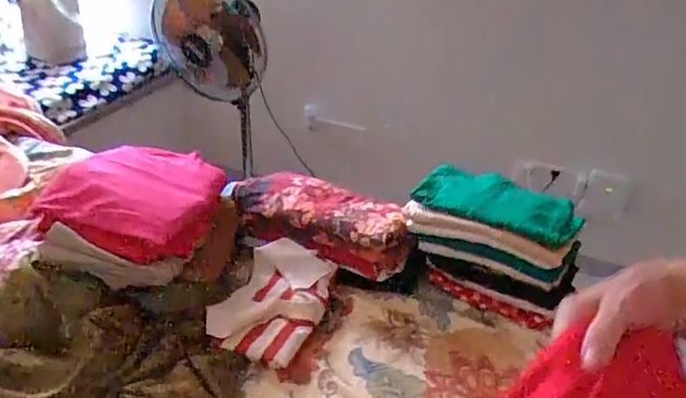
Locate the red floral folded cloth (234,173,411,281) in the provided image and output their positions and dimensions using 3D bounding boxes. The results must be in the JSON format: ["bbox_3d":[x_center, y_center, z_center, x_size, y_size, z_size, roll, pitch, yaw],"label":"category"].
[{"bbox_3d":[-0.037,0.039,1.018,0.339,0.102,0.173,15,34,14],"label":"red floral folded cloth"}]

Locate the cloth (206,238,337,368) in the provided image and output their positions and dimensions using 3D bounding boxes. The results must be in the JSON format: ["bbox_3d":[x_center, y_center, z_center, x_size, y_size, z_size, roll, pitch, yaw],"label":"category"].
[{"bbox_3d":[-0.113,0.164,0.876,0.151,0.071,0.203,15,33,18],"label":"cloth"}]

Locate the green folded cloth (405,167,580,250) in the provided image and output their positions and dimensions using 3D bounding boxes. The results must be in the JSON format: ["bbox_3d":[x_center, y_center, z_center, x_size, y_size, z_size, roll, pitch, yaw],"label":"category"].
[{"bbox_3d":[0.259,0.001,0.910,0.269,0.035,0.119,17,33,21],"label":"green folded cloth"}]

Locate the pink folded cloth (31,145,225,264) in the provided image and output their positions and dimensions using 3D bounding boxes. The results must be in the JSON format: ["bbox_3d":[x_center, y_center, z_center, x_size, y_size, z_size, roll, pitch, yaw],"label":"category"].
[{"bbox_3d":[-0.326,-0.008,0.882,0.229,0.057,0.249,30,39,-4],"label":"pink folded cloth"}]

